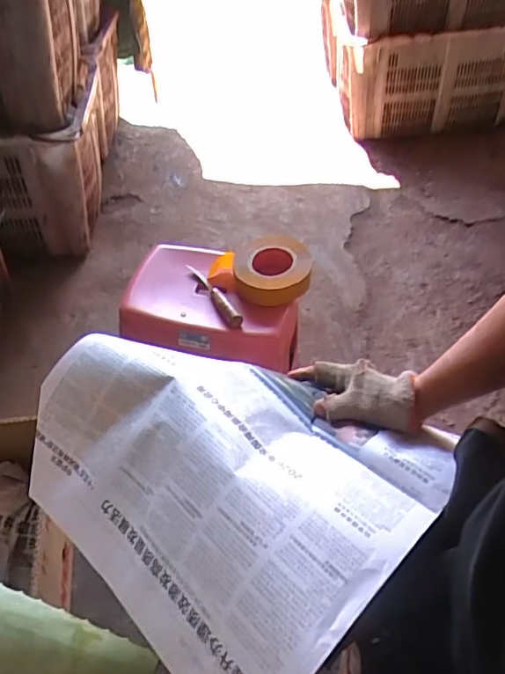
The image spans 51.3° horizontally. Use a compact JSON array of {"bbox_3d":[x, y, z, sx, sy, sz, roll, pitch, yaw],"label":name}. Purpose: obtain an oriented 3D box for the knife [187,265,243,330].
[{"bbox_3d":[-0.069,-0.081,0.933,0.021,0.023,0.187,-19,51,-20],"label":"knife"}]

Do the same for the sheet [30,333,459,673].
[{"bbox_3d":[-0.034,0.118,0.514,0.370,0.105,0.283,37,55,27],"label":"sheet"}]

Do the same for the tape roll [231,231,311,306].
[{"bbox_3d":[0.037,-0.123,0.956,0.141,0.052,0.152,2,47,-2],"label":"tape roll"}]

